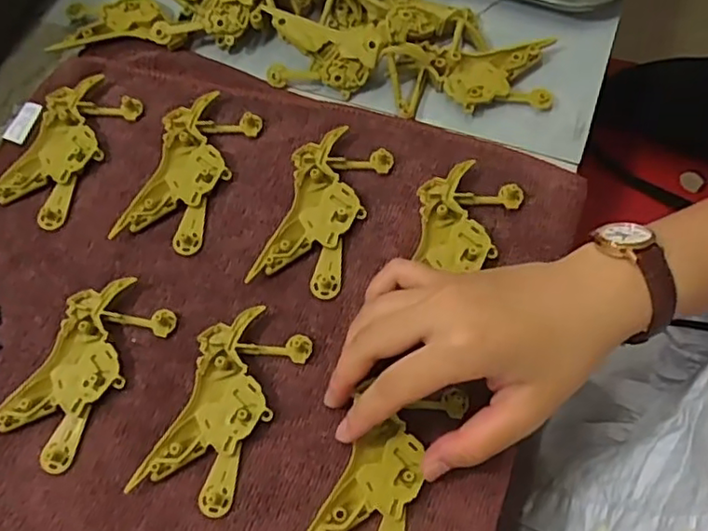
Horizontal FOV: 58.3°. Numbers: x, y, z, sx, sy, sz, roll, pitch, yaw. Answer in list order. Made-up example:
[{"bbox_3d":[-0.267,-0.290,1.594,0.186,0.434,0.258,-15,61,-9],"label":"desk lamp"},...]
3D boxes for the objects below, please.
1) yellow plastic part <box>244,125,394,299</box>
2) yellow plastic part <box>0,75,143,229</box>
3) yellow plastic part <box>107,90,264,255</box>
[{"bbox_3d":[-0.018,-0.031,0.360,0.049,0.011,0.098,19,70,10],"label":"yellow plastic part"},{"bbox_3d":[-0.177,-0.071,0.386,0.049,0.012,0.099,25,71,12],"label":"yellow plastic part"},{"bbox_3d":[-0.096,-0.056,0.374,0.050,0.012,0.098,17,70,9],"label":"yellow plastic part"}]

